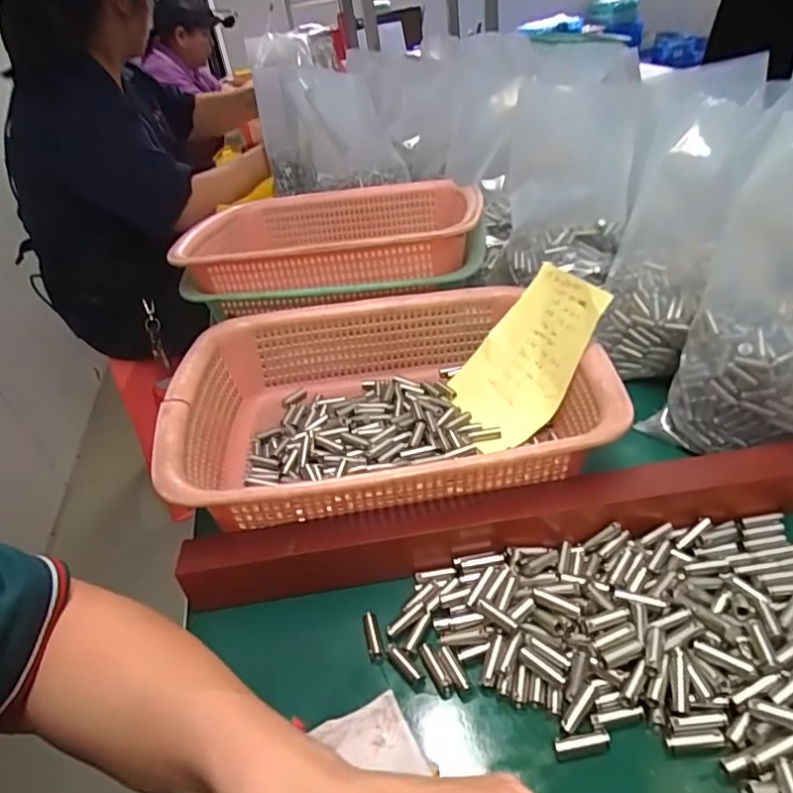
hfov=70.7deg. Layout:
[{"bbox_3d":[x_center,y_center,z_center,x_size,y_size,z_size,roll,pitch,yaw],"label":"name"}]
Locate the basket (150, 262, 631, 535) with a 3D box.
[{"bbox_3d":[-0.001,0.002,0.412,0.302,0.078,0.220,-11,35,-4],"label":"basket"}]

